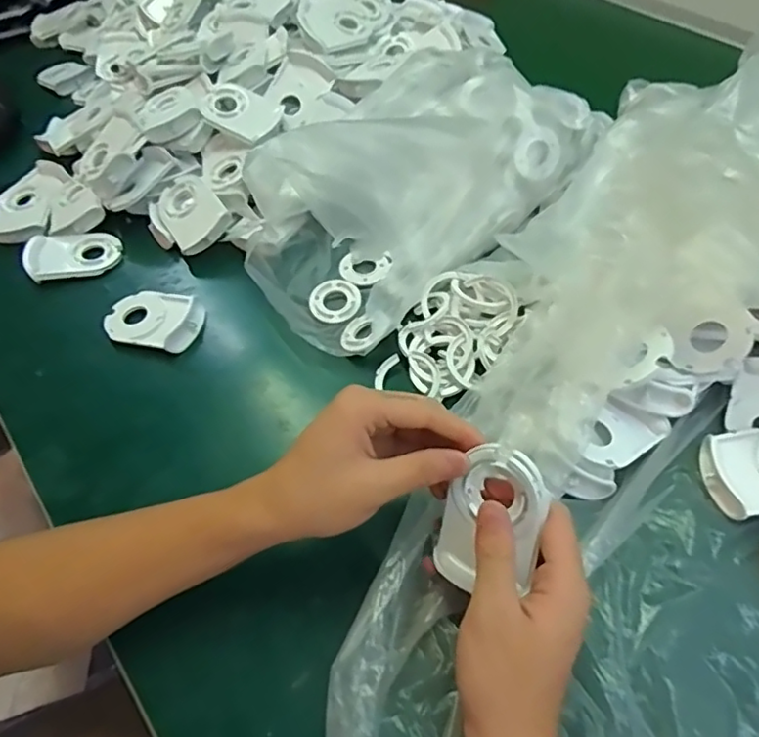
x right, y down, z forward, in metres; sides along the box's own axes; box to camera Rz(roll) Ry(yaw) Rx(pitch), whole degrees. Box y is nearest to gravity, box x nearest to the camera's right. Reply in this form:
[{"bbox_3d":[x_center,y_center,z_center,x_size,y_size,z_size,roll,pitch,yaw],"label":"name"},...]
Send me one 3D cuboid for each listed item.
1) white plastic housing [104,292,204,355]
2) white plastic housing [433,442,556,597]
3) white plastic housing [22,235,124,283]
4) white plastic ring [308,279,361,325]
[{"bbox_3d":[-0.194,-0.044,0.517,0.084,0.012,0.057,10,55,12],"label":"white plastic housing"},{"bbox_3d":[0.062,0.085,0.335,0.059,0.086,0.012,19,17,34],"label":"white plastic housing"},{"bbox_3d":[-0.292,-0.111,0.576,0.084,0.018,0.053,-14,54,-5],"label":"white plastic housing"},{"bbox_3d":[-0.039,-0.059,0.524,0.044,0.007,0.045,-3,54,3],"label":"white plastic ring"}]

